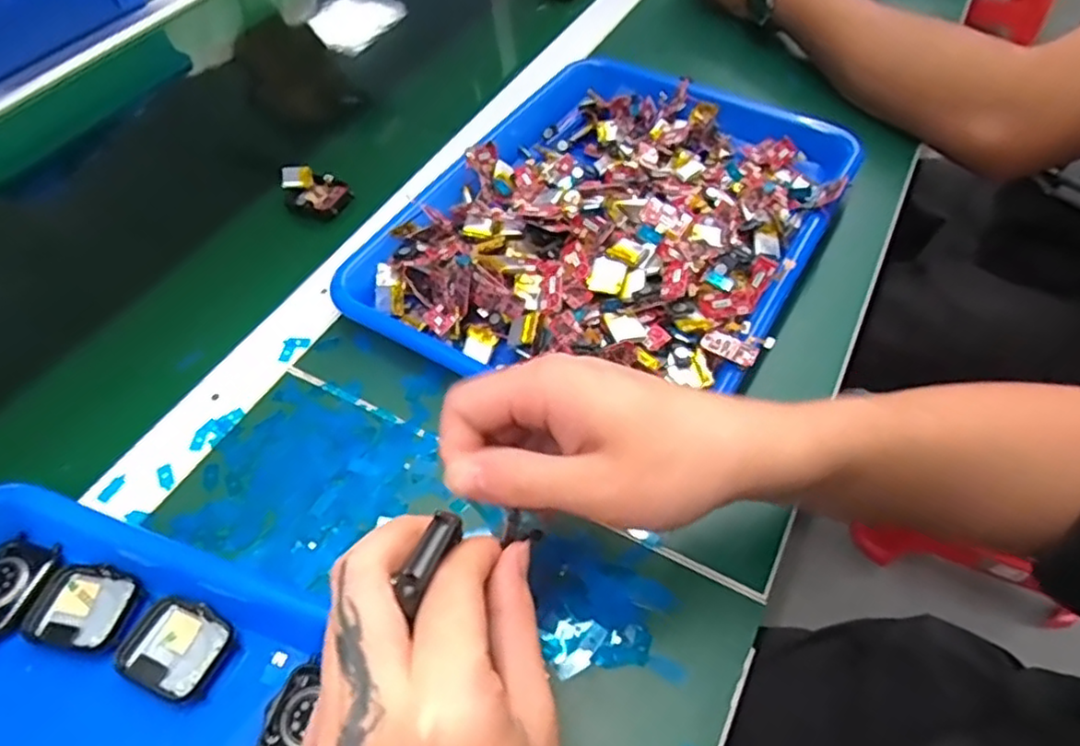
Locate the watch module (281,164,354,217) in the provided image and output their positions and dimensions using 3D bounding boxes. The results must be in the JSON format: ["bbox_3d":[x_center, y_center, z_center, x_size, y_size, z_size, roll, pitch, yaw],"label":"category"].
[{"bbox_3d":[-0.174,-0.140,0.506,0.055,0.016,0.035,15,55,12],"label":"watch module"}]

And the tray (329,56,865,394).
[{"bbox_3d":[0.053,-0.115,0.453,0.256,0.051,0.325,24,58,18],"label":"tray"}]

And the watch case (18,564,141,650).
[{"bbox_3d":[-0.214,0.109,0.311,0.047,0.008,0.036,9,54,8],"label":"watch case"}]

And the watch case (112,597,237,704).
[{"bbox_3d":[-0.165,0.124,0.299,0.046,0.006,0.037,21,57,16],"label":"watch case"}]

